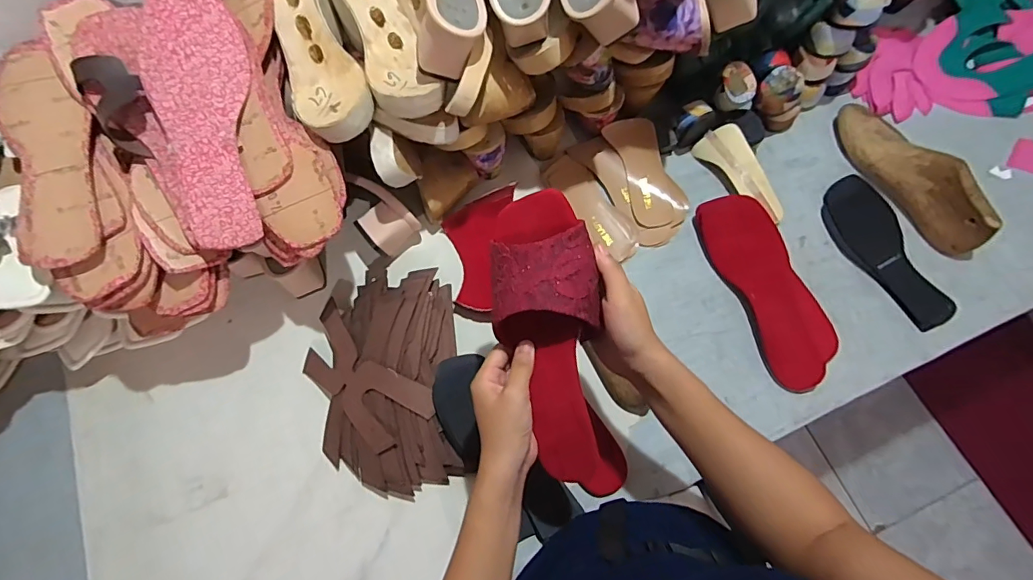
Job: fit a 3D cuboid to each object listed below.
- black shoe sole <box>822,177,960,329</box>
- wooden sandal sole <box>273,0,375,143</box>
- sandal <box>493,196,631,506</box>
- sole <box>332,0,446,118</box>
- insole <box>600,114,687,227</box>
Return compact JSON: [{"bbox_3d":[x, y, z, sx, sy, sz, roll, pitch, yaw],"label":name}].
[{"bbox_3d":[0.481,-0.053,0.620,0.093,0.010,0.211,-29,74,-8],"label":"black shoe sole"},{"bbox_3d":[-0.215,-0.253,0.500,0.080,0.050,0.229,-24,72,-6],"label":"wooden sandal sole"},{"bbox_3d":[0.033,0.048,0.410,0.083,0.061,0.252,-13,99,-3],"label":"sandal"},{"bbox_3d":[-0.143,-0.270,0.513,0.066,0.048,0.220,-24,73,-6],"label":"sole"},{"bbox_3d":[0.173,-0.159,0.647,0.066,0.032,0.151,-24,92,-6],"label":"insole"}]

